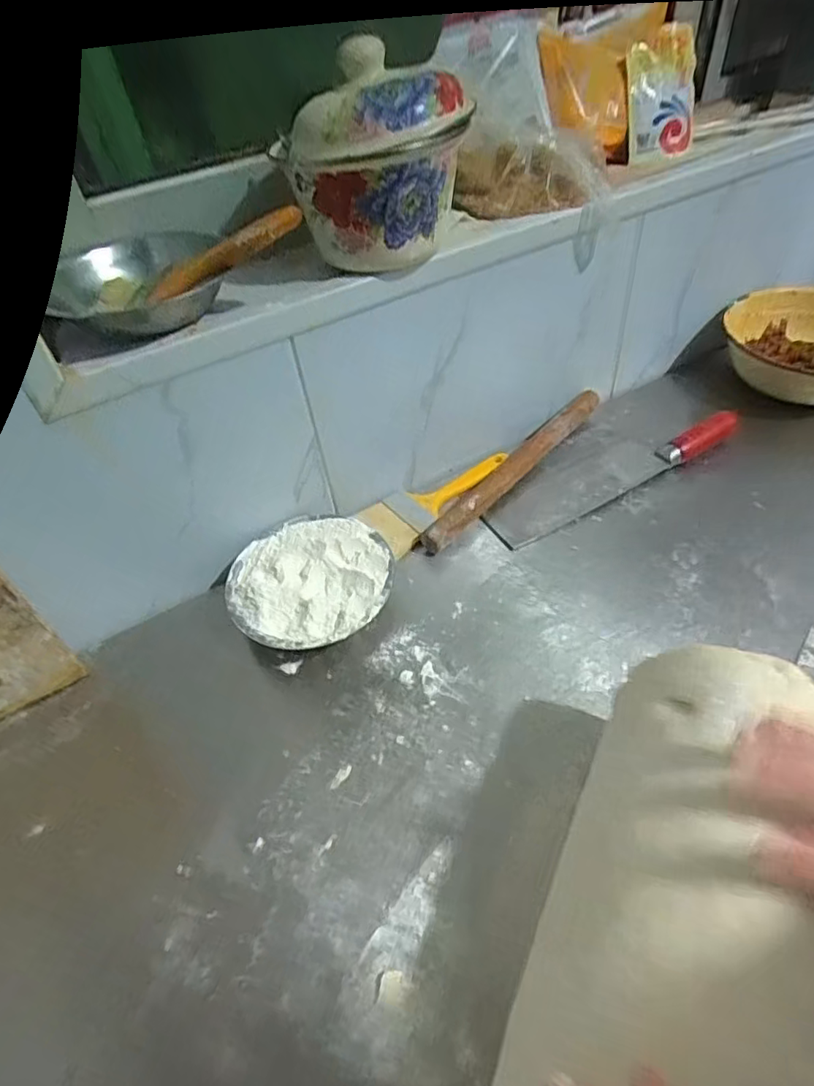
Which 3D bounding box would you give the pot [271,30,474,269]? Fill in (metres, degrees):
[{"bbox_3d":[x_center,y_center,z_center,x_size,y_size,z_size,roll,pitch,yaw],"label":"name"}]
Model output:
[{"bbox_3d":[-0.028,-0.294,0.458,0.131,0.125,0.109,-28,50,-18],"label":"pot"}]

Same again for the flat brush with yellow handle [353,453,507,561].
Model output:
[{"bbox_3d":[0.035,-0.054,0.637,0.174,0.016,0.067,-35,53,-24],"label":"flat brush with yellow handle"}]

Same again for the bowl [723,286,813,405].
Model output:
[{"bbox_3d":[0.506,-0.239,0.719,0.213,0.061,0.201,8,49,14],"label":"bowl"}]

